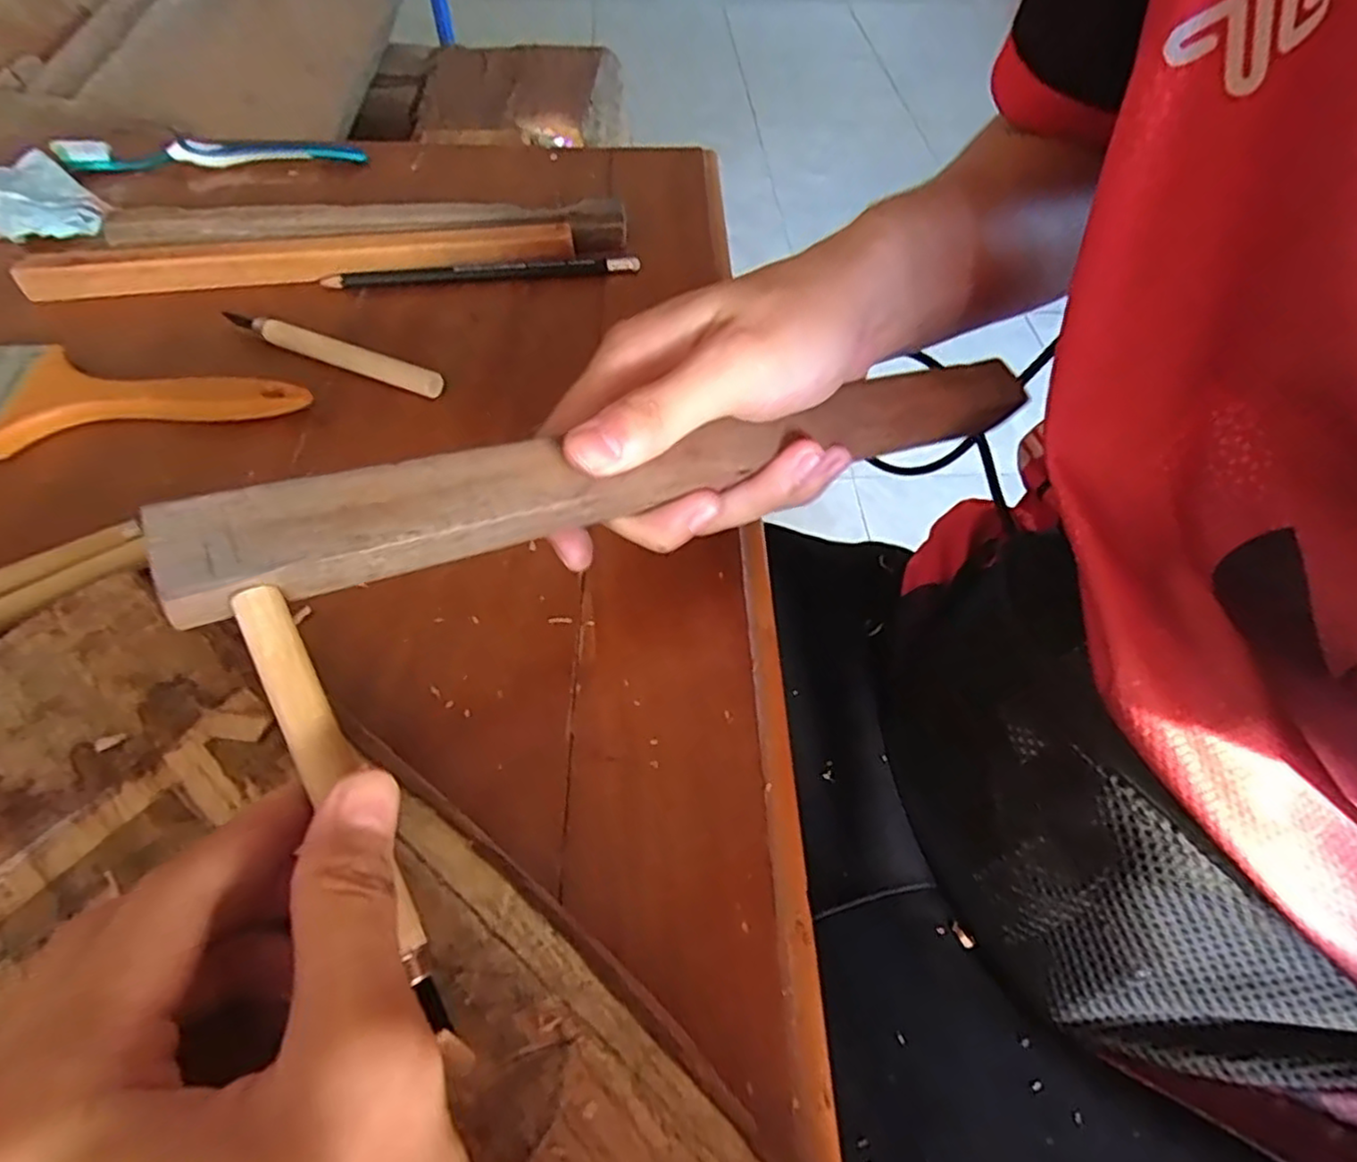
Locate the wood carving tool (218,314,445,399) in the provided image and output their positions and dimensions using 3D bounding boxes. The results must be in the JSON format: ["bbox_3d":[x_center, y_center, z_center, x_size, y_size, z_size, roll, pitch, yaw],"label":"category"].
[{"bbox_3d":[-0.176,-0.117,0.361,0.129,0.011,0.009,21,56,12],"label":"wood carving tool"}]

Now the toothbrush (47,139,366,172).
[{"bbox_3d":[-0.319,-0.293,0.484,0.201,0.019,0.017,-2,55,-4],"label":"toothbrush"}]

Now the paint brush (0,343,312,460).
[{"bbox_3d":[-0.277,-0.084,0.334,0.195,0.017,0.065,0,54,-2],"label":"paint brush"}]

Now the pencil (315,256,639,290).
[{"bbox_3d":[-0.112,-0.177,0.406,0.175,0.010,0.011,-5,55,-6],"label":"pencil"}]

